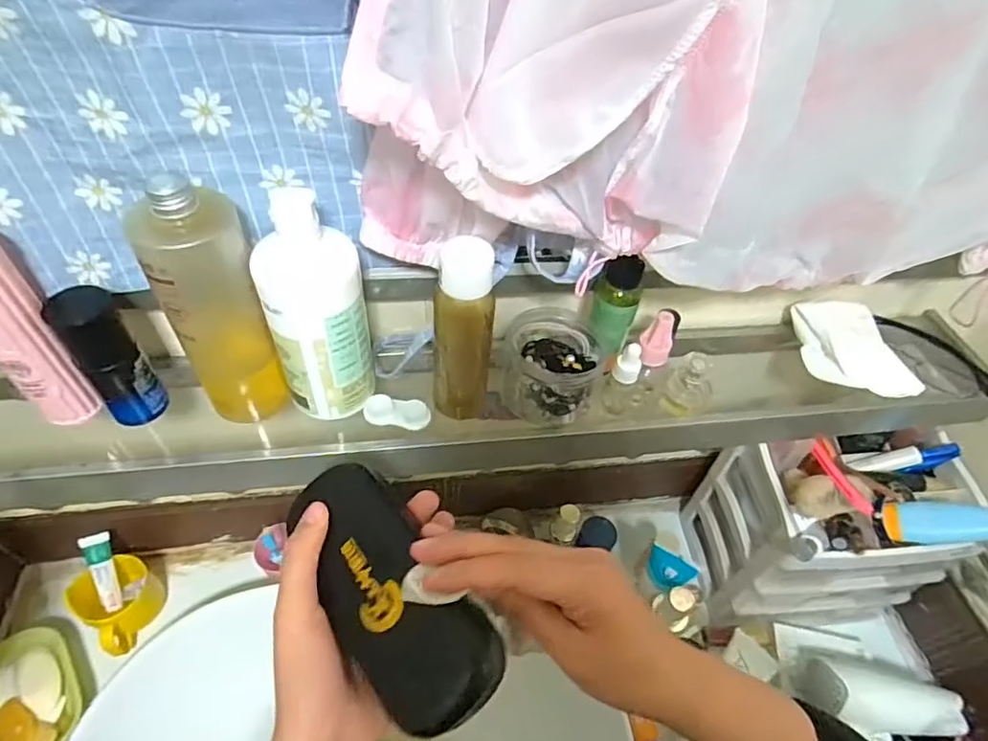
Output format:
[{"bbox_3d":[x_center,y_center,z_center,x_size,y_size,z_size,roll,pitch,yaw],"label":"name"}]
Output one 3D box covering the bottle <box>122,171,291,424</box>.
[{"bbox_3d":[-0.199,-0.044,0.407,0.062,0.197,0.061,-20,55,-22],"label":"bottle"}]

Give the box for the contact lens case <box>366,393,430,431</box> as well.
[{"bbox_3d":[-0.080,0.035,0.469,0.054,0.011,0.022,9,49,2],"label":"contact lens case"}]

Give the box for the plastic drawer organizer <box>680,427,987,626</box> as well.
[{"bbox_3d":[0.416,0.200,0.715,0.241,0.280,0.164,3,49,-3],"label":"plastic drawer organizer"}]

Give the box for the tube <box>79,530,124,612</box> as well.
[{"bbox_3d":[-0.472,0.243,0.684,0.028,0.098,0.019,-12,11,-16],"label":"tube"}]

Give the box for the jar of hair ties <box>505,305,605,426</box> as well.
[{"bbox_3d":[0.048,-0.006,0.474,0.077,0.065,0.079,3,49,-3],"label":"jar of hair ties"}]

